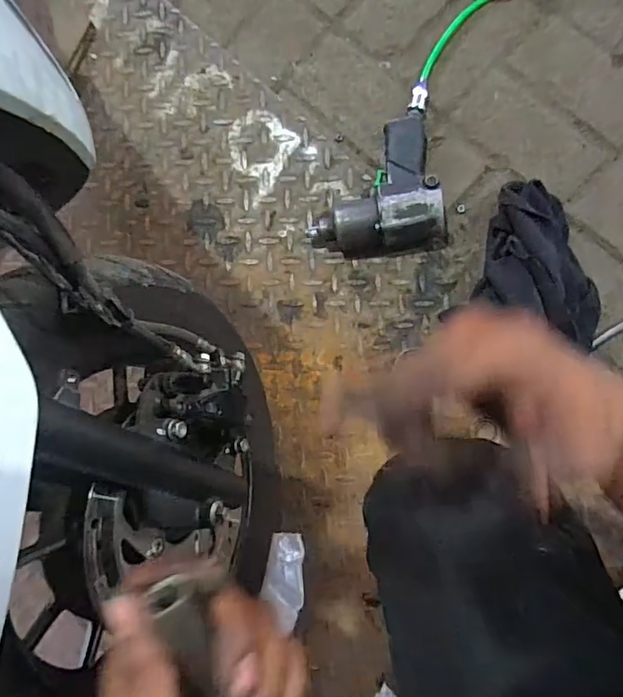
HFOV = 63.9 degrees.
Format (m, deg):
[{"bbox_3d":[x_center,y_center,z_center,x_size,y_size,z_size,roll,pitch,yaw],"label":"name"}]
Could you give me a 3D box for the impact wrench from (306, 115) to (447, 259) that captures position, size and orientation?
[{"bbox_3d":[0.079,-0.213,0.678,0.179,0.071,0.181,0,86,8],"label":"impact wrench"}]

